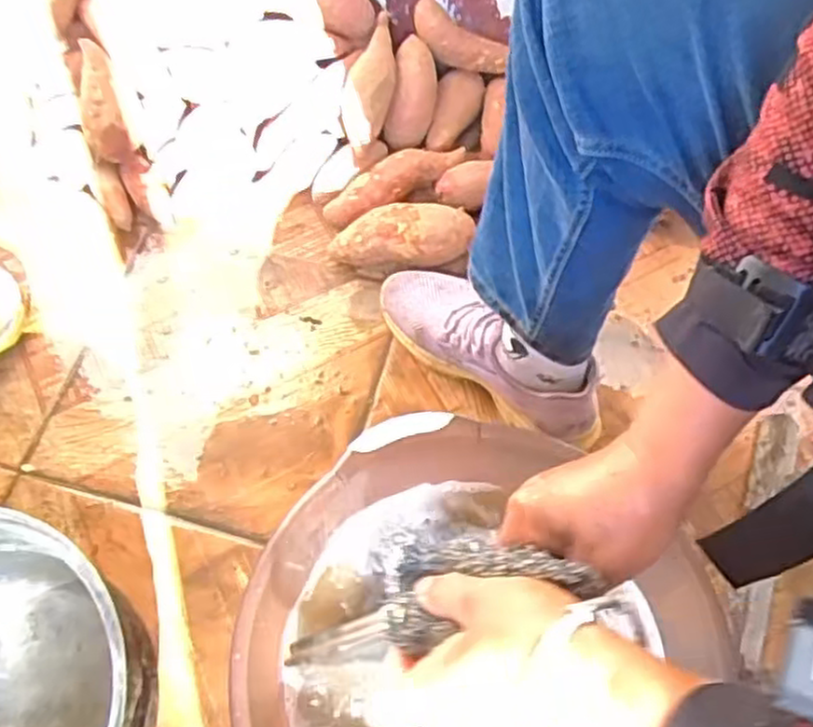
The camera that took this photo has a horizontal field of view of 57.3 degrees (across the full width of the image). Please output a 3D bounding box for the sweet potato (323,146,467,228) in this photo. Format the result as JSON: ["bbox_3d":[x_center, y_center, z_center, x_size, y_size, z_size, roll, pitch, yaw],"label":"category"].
[{"bbox_3d":[-0.014,-0.204,0.823,0.164,0.038,0.045,-35,68,-17],"label":"sweet potato"}]

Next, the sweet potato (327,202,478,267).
[{"bbox_3d":[-0.008,-0.133,0.787,0.152,0.050,0.053,-6,65,9],"label":"sweet potato"}]

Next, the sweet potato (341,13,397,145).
[{"bbox_3d":[-0.036,-0.314,0.811,0.053,0.049,0.148,11,85,3],"label":"sweet potato"}]

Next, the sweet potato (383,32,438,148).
[{"bbox_3d":[0.007,-0.301,0.829,0.049,0.049,0.119,10,98,2],"label":"sweet potato"}]

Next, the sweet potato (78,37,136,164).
[{"bbox_3d":[-0.329,-0.281,0.799,0.045,0.034,0.123,-11,95,-7],"label":"sweet potato"}]

